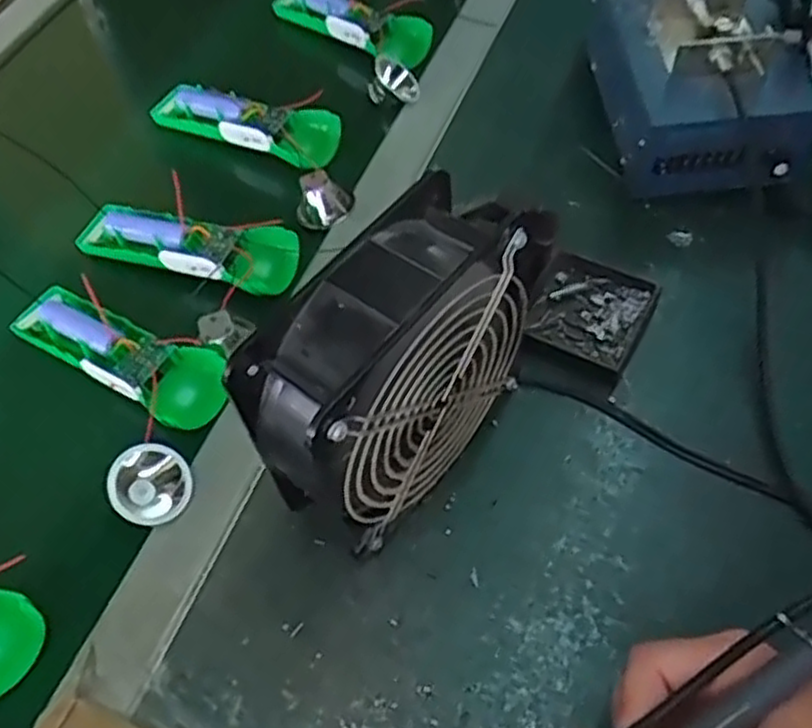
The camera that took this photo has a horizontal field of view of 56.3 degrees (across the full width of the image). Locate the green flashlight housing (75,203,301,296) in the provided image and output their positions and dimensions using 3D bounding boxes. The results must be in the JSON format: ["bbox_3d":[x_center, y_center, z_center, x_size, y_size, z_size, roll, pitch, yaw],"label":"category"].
[{"bbox_3d":[-0.152,-0.082,0.522,0.158,0.021,0.045,11,57,13],"label":"green flashlight housing"}]

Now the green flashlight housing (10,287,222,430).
[{"bbox_3d":[-0.178,-0.010,0.478,0.158,0.023,0.051,27,62,21],"label":"green flashlight housing"}]

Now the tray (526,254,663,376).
[{"bbox_3d":[0.116,-0.033,0.482,0.070,0.025,0.067,22,60,19],"label":"tray"}]

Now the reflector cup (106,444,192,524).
[{"bbox_3d":[-0.146,0.067,0.429,0.044,0.023,0.044,-2,56,3],"label":"reflector cup"}]

